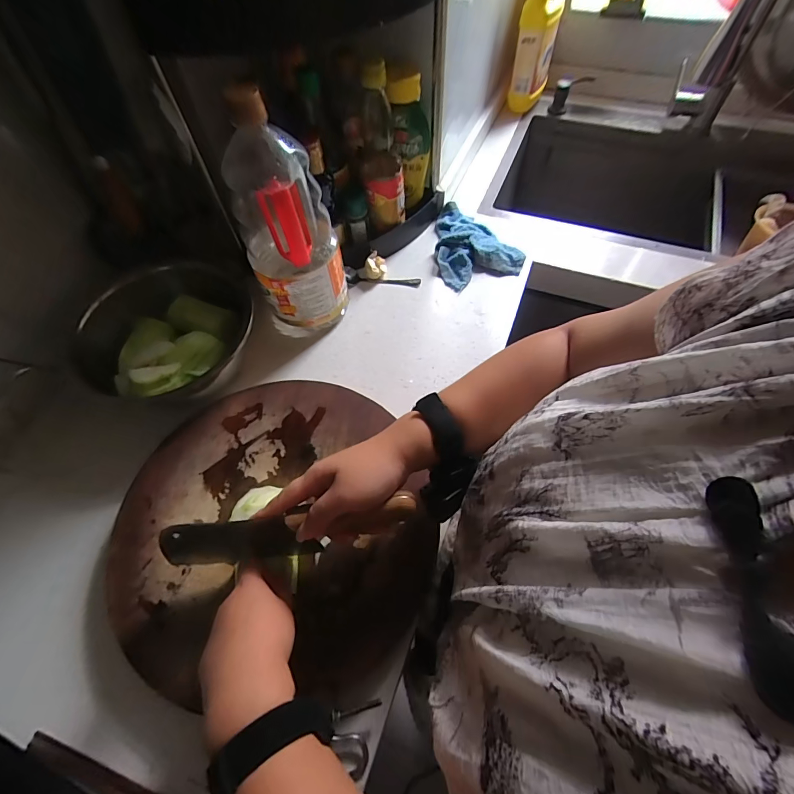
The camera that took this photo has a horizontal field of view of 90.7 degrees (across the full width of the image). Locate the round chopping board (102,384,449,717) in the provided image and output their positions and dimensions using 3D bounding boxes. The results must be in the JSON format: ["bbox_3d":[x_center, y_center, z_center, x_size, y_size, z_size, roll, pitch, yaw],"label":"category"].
[{"bbox_3d":[-0.132,0.133,0.439,0.333,0.046,0.320,0,61,0],"label":"round chopping board"}]

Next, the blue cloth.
[{"bbox_3d":[0.124,-0.264,0.665,0.128,0.034,0.170,-13,61,-7],"label":"blue cloth"}]

